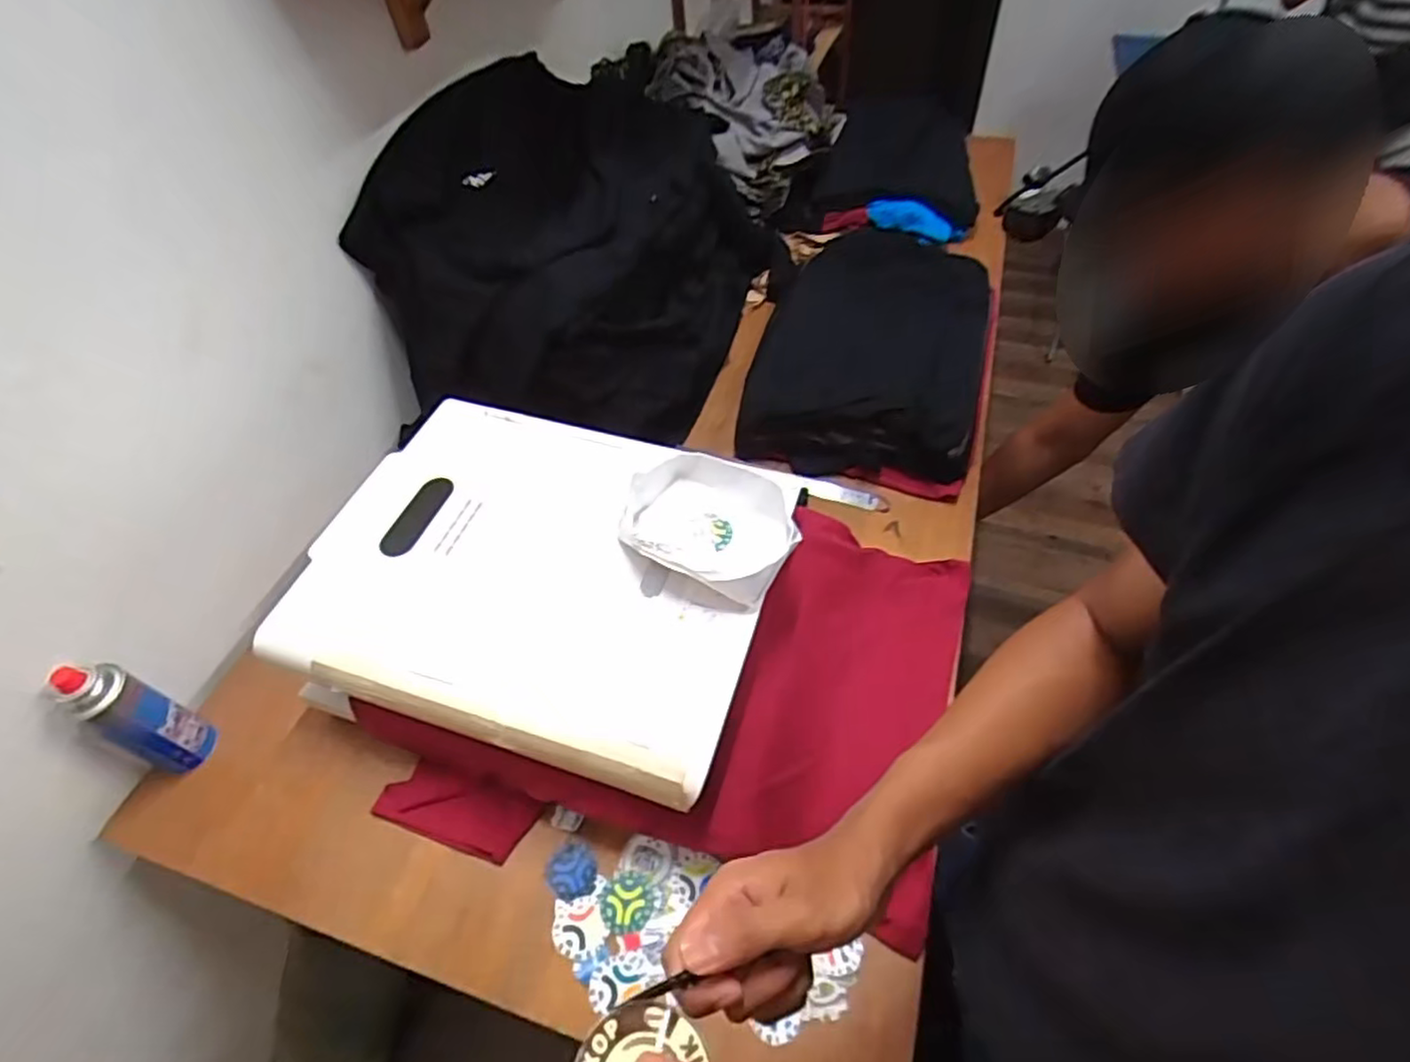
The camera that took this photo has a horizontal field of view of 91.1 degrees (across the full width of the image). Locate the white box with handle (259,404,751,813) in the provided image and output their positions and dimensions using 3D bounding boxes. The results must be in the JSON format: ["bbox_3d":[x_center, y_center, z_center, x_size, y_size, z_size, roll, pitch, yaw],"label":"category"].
[{"bbox_3d":[-0.188,0.034,0.794,0.508,0.056,0.395,14,53,13],"label":"white box with handle"}]

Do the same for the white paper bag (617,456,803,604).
[{"bbox_3d":[0.004,-0.005,0.771,0.190,0.058,0.173,14,53,13],"label":"white paper bag"}]

